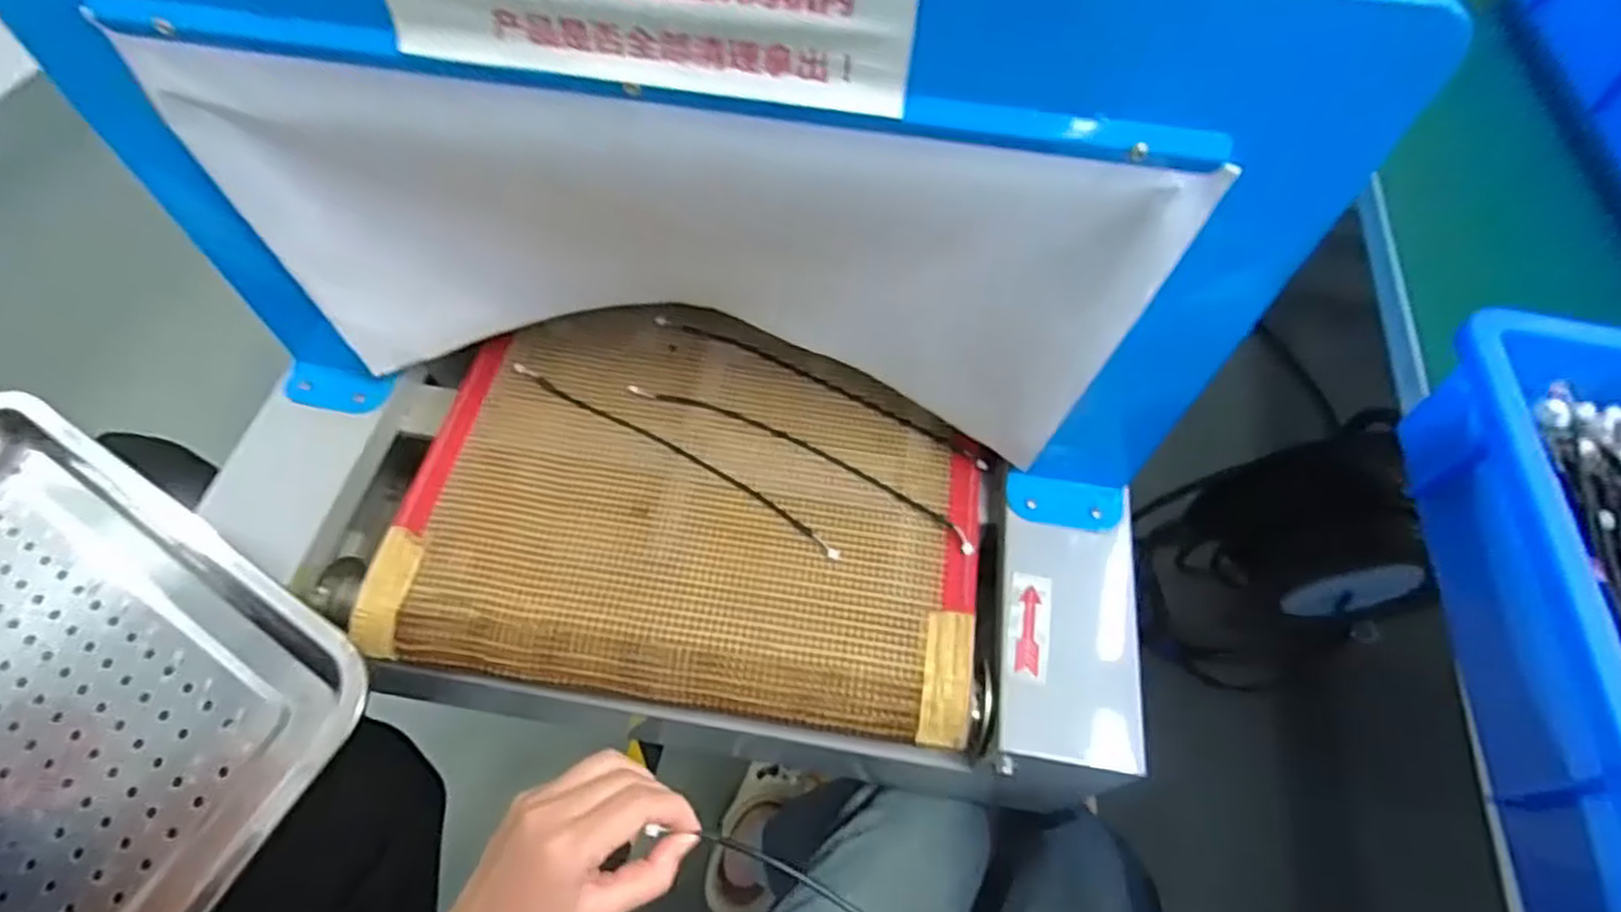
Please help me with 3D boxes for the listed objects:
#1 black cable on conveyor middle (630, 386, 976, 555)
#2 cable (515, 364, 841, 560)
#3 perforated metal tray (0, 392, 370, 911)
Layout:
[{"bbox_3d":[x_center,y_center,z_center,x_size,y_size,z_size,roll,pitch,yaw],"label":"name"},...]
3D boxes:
[{"bbox_3d":[-0.007,-0.001,0.556,0.276,0.006,0.027,25,47,13],"label":"black cable on conveyor middle"},{"bbox_3d":[-0.100,-0.002,0.553,0.284,0.007,0.015,29,60,14],"label":"cable"},{"bbox_3d":[-0.470,0.153,0.438,0.385,0.030,0.289,28,70,15],"label":"perforated metal tray"}]

